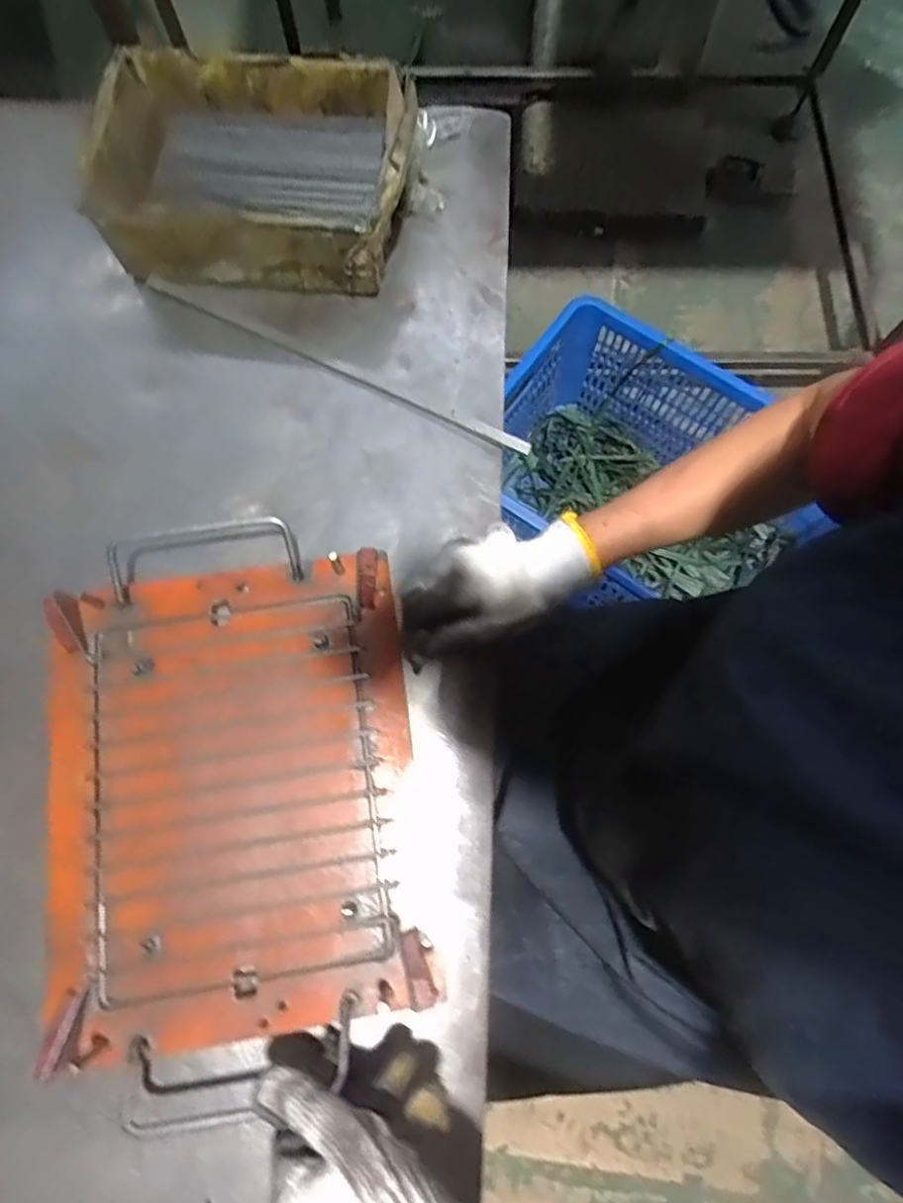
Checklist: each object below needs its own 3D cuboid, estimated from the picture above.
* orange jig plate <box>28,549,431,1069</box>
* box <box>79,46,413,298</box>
[{"bbox_3d":[-0.141,0.122,0.410,0.225,0.022,0.299,-8,75,-3],"label":"orange jig plate"},{"bbox_3d":[-0.162,-0.362,0.516,0.247,0.077,0.171,7,75,1],"label":"box"}]

